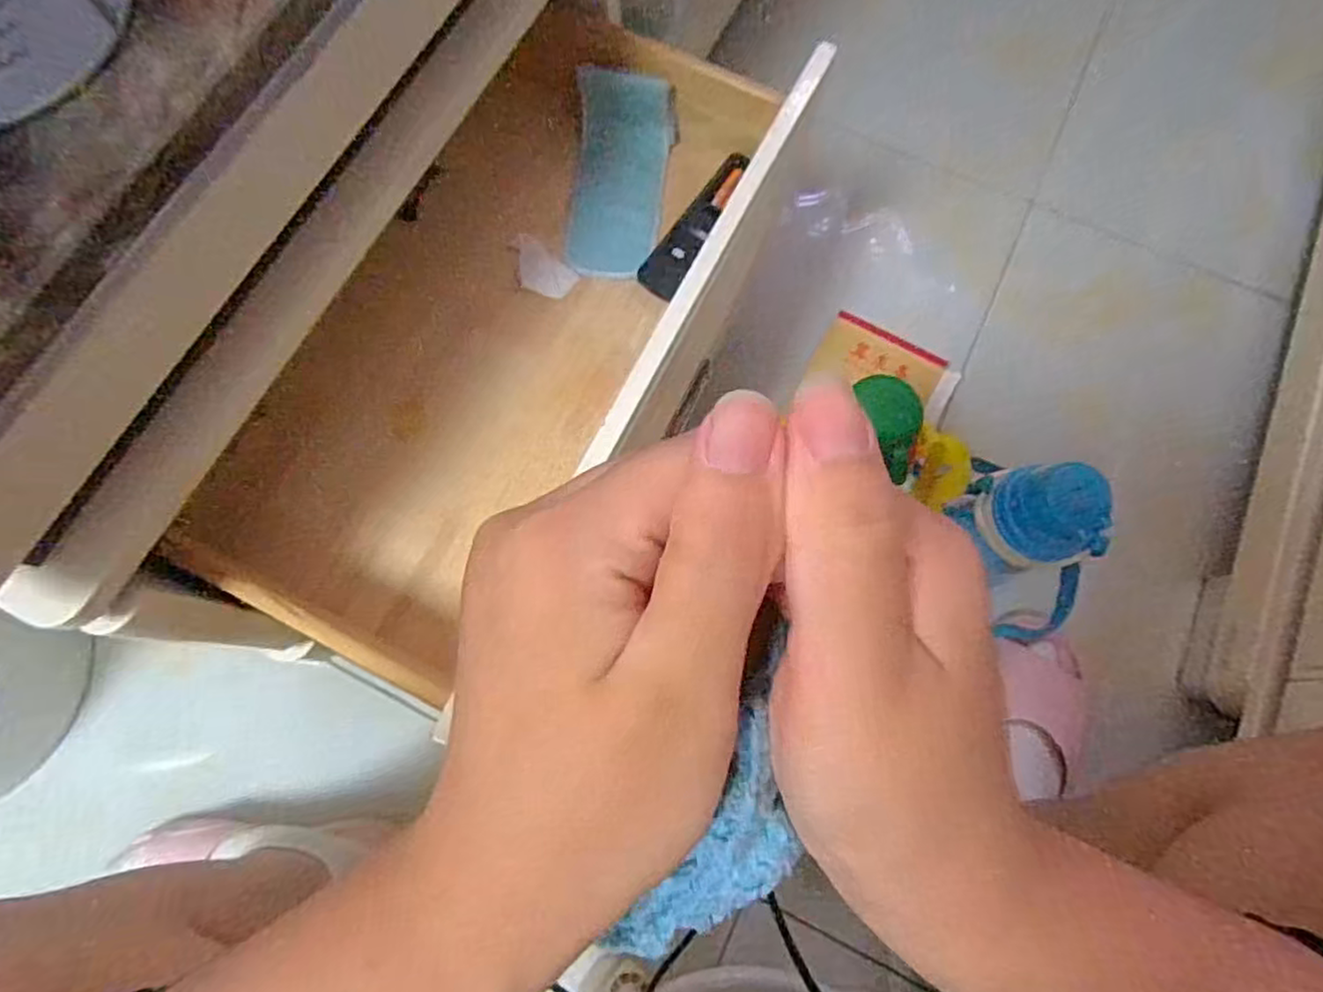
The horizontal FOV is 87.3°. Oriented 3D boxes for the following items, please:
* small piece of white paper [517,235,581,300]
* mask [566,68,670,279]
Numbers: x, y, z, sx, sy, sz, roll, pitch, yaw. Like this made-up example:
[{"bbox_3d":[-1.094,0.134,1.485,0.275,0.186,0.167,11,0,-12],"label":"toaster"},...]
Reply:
[{"bbox_3d":[-0.103,-0.188,0.573,0.066,0.004,0.037,43,77,10],"label":"small piece of white paper"},{"bbox_3d":[-0.036,-0.263,0.584,0.074,0.037,0.164,5,89,0],"label":"mask"}]

